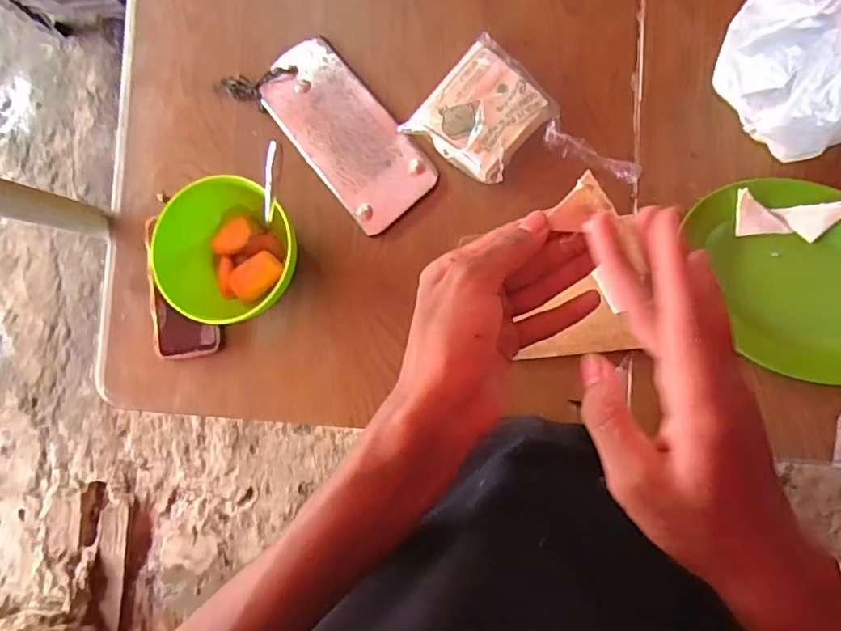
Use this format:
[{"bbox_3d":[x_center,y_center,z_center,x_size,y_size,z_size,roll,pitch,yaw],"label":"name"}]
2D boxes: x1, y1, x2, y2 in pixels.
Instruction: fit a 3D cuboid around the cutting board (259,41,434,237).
[{"bbox_3d":[-0.086,-0.207,0.667,0.104,0.009,0.228,-40,83,4],"label":"cutting board"}]

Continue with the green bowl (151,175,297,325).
[{"bbox_3d":[-0.204,-0.065,0.637,0.147,0.076,0.146,0,87,8],"label":"green bowl"}]

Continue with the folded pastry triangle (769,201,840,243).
[{"bbox_3d":[0.380,-0.090,0.565,0.068,0.011,0.035,-3,94,28],"label":"folded pastry triangle"}]

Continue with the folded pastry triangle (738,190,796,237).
[{"bbox_3d":[0.336,-0.101,0.573,0.051,0.004,0.047,-4,112,9],"label":"folded pastry triangle"}]

